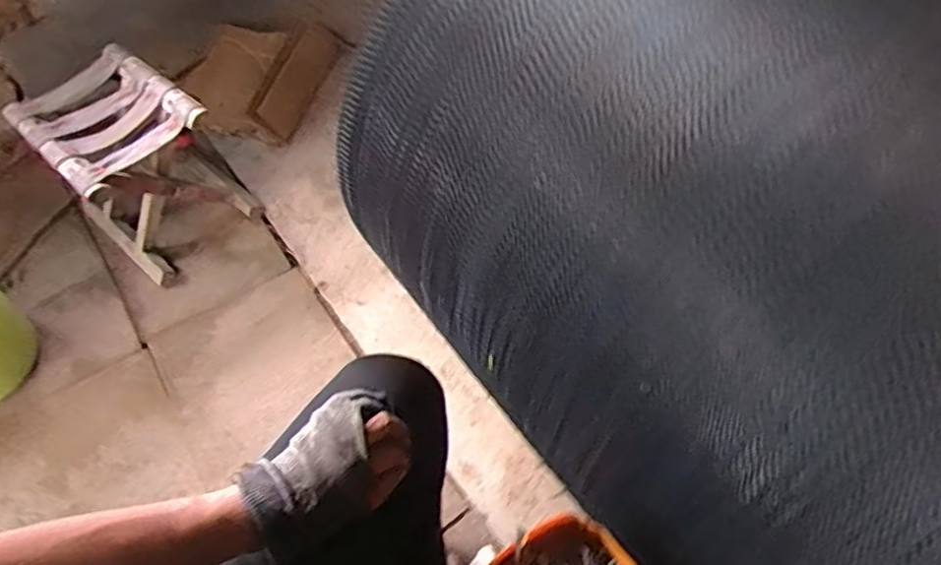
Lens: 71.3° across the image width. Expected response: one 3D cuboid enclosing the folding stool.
[{"bbox_3d":[-0.645,-0.232,1.278,0.337,0.296,0.257,39,66,24],"label":"folding stool"}]

